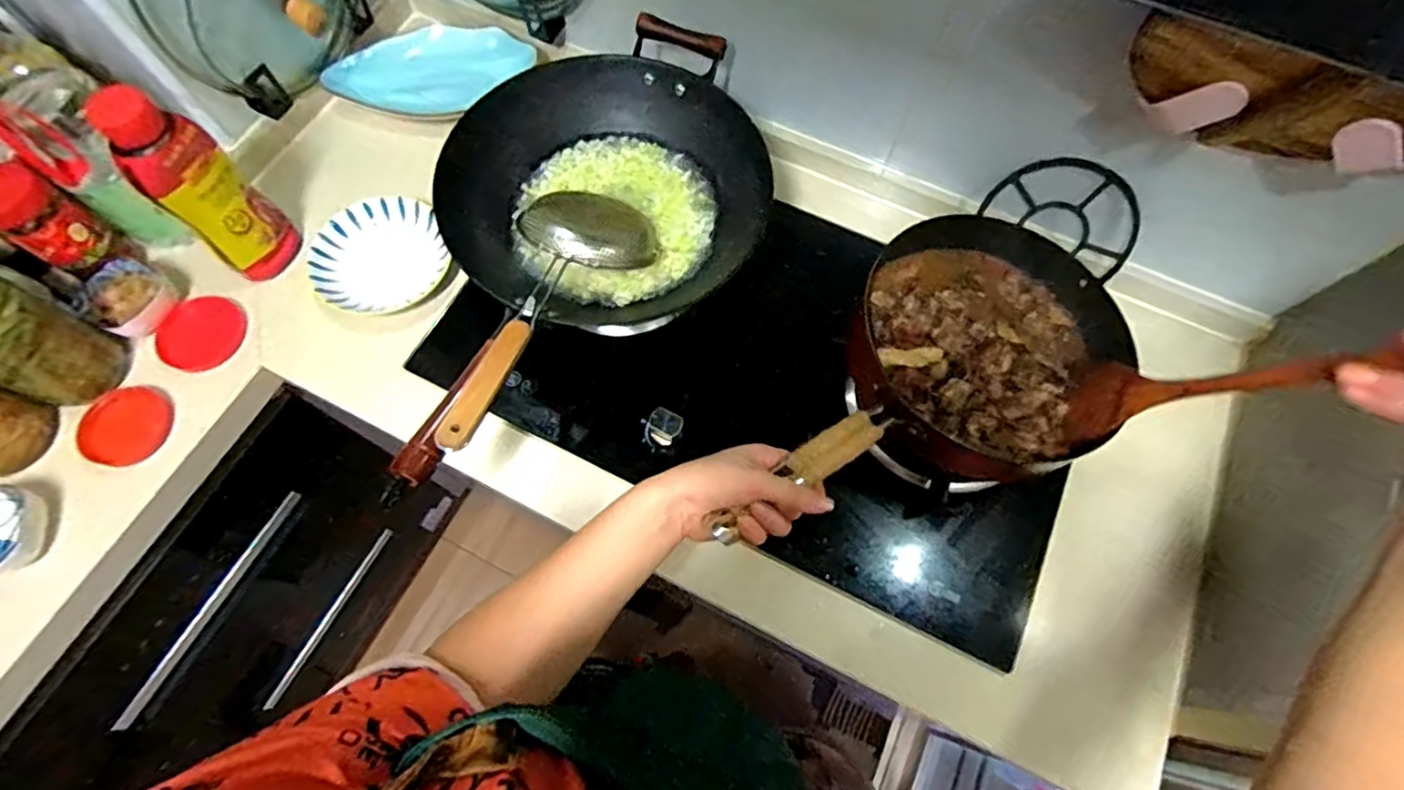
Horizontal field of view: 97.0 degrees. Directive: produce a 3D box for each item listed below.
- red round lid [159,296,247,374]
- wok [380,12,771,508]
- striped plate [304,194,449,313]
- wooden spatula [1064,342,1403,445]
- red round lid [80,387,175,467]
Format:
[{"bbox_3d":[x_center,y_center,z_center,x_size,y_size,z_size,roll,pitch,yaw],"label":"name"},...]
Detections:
[{"bbox_3d":[-0.609,-0.075,0.763,0.093,0.017,0.096,0,79,-2],"label":"red round lid"},{"bbox_3d":[-0.137,-0.175,0.664,0.315,0.126,0.590,30,71,11],"label":"wok"},{"bbox_3d":[-0.412,-0.178,0.793,0.159,0.034,0.160,0,72,1],"label":"striped plate"},{"bbox_3d":[0.430,-0.015,0.463,0.026,0.345,0.087,30,74,-12],"label":"wooden spatula"},{"bbox_3d":[-0.662,0.034,0.713,0.091,0.012,0.090,0,73,-1],"label":"red round lid"}]

